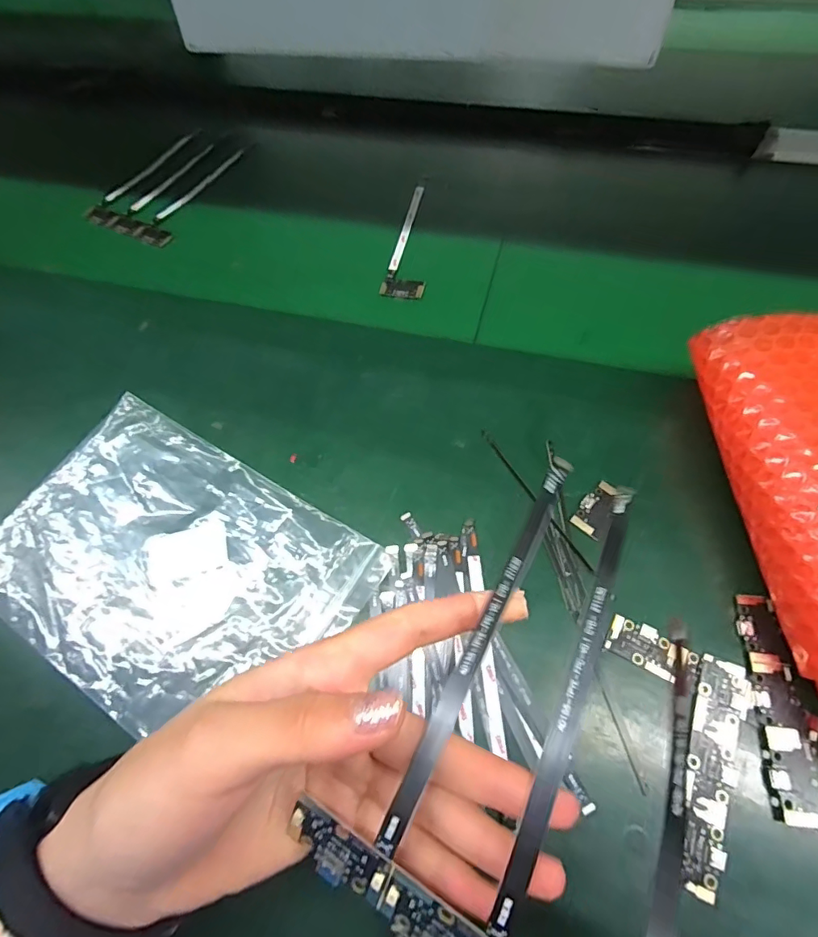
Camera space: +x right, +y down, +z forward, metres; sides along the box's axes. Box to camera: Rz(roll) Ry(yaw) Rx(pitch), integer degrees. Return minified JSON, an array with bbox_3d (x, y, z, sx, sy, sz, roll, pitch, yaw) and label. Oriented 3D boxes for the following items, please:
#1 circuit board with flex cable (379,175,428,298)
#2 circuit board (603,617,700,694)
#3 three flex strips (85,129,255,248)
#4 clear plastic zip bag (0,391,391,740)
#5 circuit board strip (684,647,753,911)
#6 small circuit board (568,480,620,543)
[{"bbox_3d":[0.010,-0.224,0.466,0.036,0.005,0.178,9,62,8],"label":"circuit board with flex cable"},{"bbox_3d":[0.137,0.102,0.278,0.049,0.004,0.023,23,65,16],"label":"circuit board"},{"bbox_3d":[-0.265,-0.316,0.551,0.117,0.005,0.181,18,64,13],"label":"three flex strips"},{"bbox_3d":[-0.156,0.060,0.317,0.247,0.012,0.160,29,67,18],"label":"clear plastic zip bag"},{"bbox_3d":[0.153,0.151,0.250,0.025,0.004,0.107,20,64,14],"label":"circuit board strip"},{"bbox_3d":[0.121,0.026,0.315,0.023,0.004,0.037,31,68,19],"label":"small circuit board"}]

